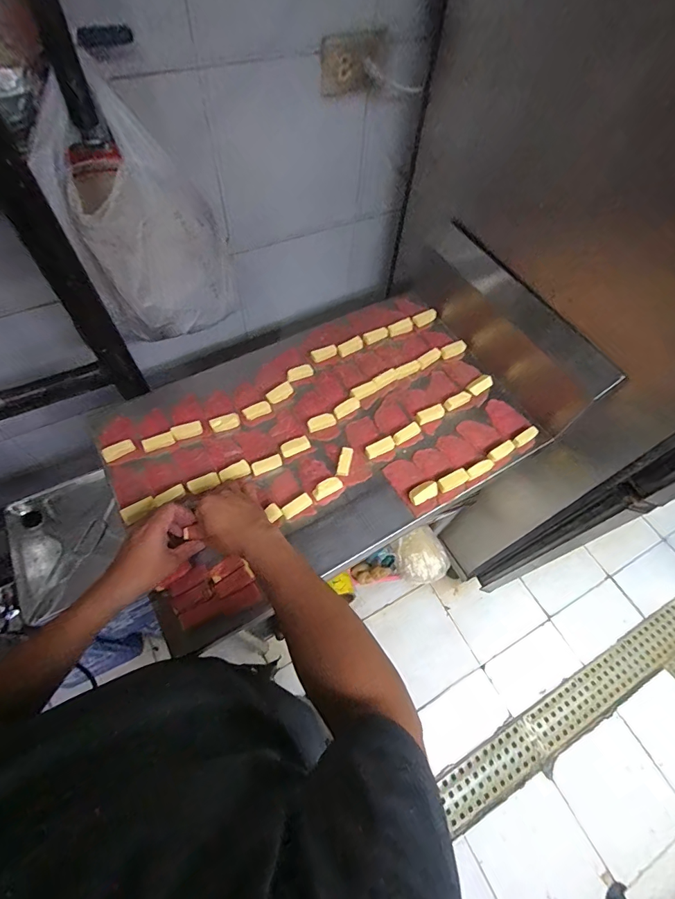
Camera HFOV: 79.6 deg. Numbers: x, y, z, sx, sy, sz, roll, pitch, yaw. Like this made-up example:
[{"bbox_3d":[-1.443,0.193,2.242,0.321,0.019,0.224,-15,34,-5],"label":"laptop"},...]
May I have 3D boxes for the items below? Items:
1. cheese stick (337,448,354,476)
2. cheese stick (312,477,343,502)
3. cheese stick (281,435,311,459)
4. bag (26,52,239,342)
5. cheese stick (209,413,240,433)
[{"bbox_3d":[0.012,0.019,0.651,0.020,0.013,0.053,11,60,3],"label":"cheese stick"},{"bbox_3d":[-0.016,0.059,0.626,0.047,0.012,0.021,-27,65,-18],"label":"cheese stick"},{"bbox_3d":[-0.070,-0.006,0.669,0.047,0.007,0.026,-23,64,-16],"label":"cheese stick"},{"bbox_3d":[-0.308,-0.354,0.663,0.225,0.341,0.141,-23,64,-16],"label":"bag"},{"bbox_3d":[-0.189,-0.045,0.684,0.049,0.013,0.023,-16,62,-12],"label":"cheese stick"}]

